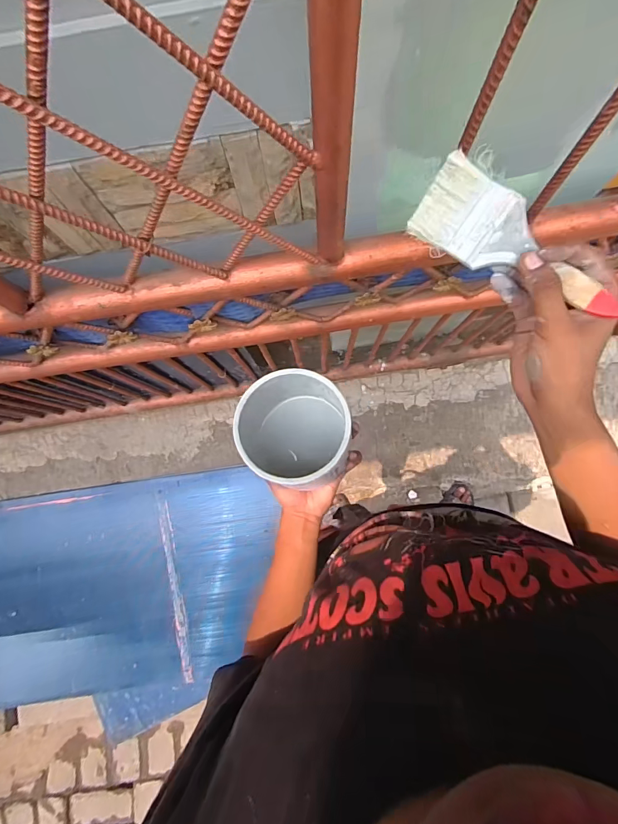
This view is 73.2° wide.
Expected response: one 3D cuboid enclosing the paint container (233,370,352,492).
[{"bbox_3d":[-0.018,0.025,0.509,0.124,0.130,0.116,25,84,5],"label":"paint container"}]

